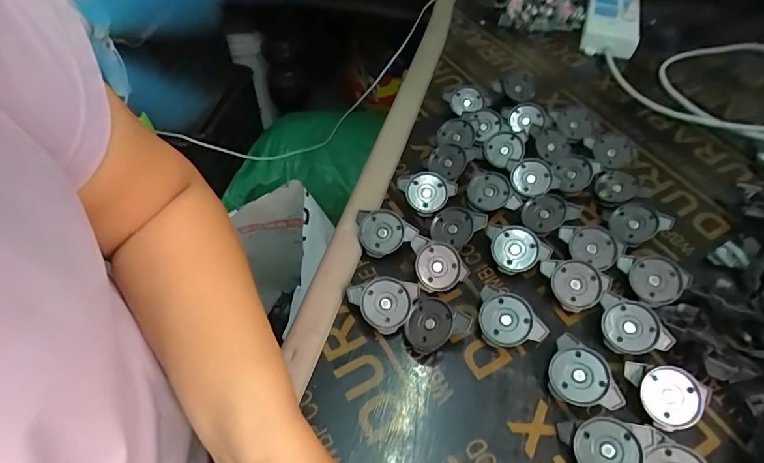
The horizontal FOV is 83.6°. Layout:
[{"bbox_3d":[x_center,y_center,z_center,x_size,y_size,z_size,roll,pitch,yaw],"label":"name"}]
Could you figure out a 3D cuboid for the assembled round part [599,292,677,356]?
[{"bbox_3d":[0.207,0.076,0.357,0.048,0.012,0.051,-20,66,9],"label":"assembled round part"}]

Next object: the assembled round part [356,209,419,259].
[{"bbox_3d":[0.004,-0.001,0.409,0.054,0.013,0.047,-10,77,3],"label":"assembled round part"}]

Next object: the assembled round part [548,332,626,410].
[{"bbox_3d":[0.157,0.114,0.331,0.055,0.016,0.046,30,80,26],"label":"assembled round part"}]

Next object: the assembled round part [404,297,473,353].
[{"bbox_3d":[0.044,0.078,0.348,0.049,0.007,0.043,15,72,29],"label":"assembled round part"}]

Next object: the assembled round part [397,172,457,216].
[{"bbox_3d":[0.044,-0.039,0.444,0.060,0.022,0.045,12,81,7],"label":"assembled round part"}]

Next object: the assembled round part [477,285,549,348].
[{"bbox_3d":[0.109,0.071,0.360,0.051,0.015,0.048,-4,74,12],"label":"assembled round part"}]

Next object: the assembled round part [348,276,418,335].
[{"bbox_3d":[0.005,0.059,0.364,0.055,0.018,0.046,-25,81,-11],"label":"assembled round part"}]

